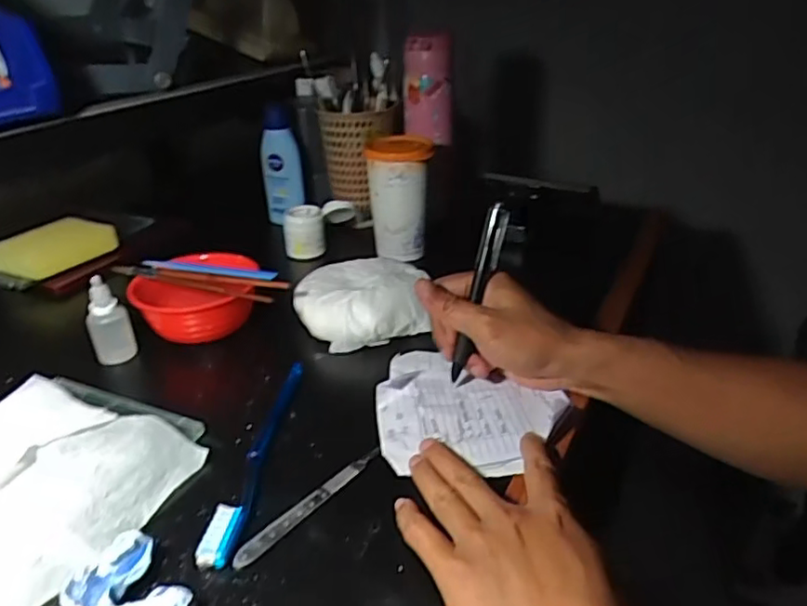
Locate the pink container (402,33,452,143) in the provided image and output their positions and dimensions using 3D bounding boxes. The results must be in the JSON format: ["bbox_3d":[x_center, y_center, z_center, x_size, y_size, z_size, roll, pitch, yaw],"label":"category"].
[{"bbox_3d":[0.028,-0.250,0.725,0.058,0.122,0.052,0,29,2],"label":"pink container"}]

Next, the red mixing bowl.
[{"bbox_3d":[-0.187,-0.006,0.557,0.104,0.046,0.093,-5,29,-8],"label":"red mixing bowl"}]

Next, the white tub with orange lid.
[{"bbox_3d":[-0.004,-0.113,0.668,0.068,0.118,0.060,3,29,6],"label":"white tub with orange lid"}]

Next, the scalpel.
[{"bbox_3d":[-0.057,0.123,0.383,0.011,0.006,0.114,22,36,35],"label":"scalpel"}]

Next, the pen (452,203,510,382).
[{"bbox_3d":[0.055,-0.007,0.460,0.014,0.133,0.015,19,9,31],"label":"pen"}]

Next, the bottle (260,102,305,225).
[{"bbox_3d":[-0.154,-0.172,0.777,0.045,0.140,0.046,-10,30,-16],"label":"bottle"}]

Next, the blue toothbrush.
[{"bbox_3d":[-0.095,0.099,0.420,0.018,0.013,0.185,3,29,6],"label":"blue toothbrush"}]

